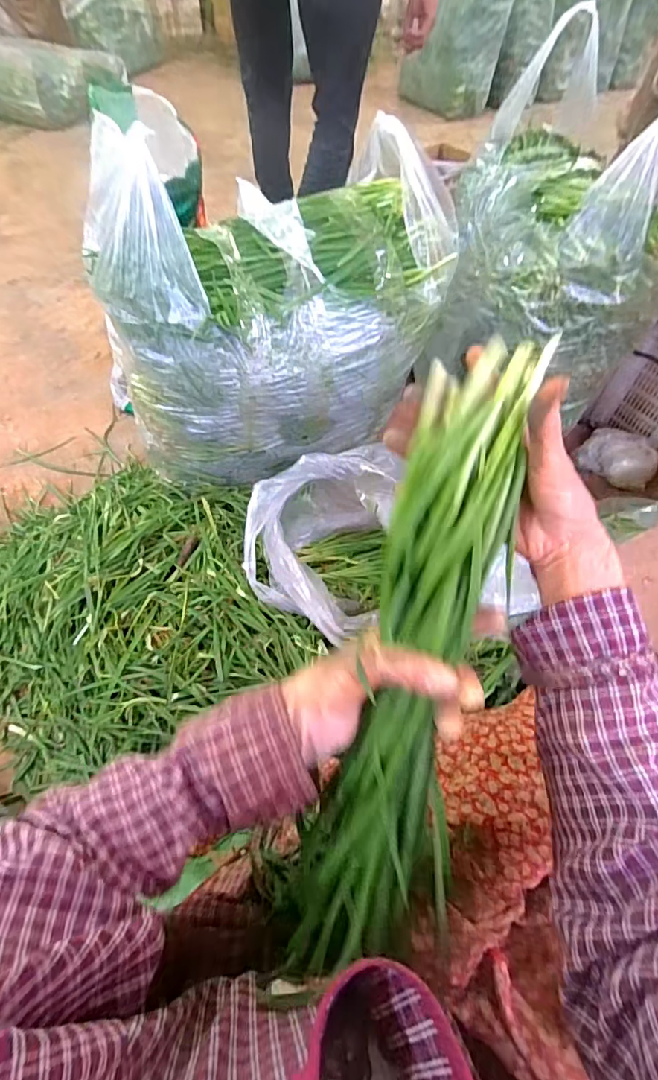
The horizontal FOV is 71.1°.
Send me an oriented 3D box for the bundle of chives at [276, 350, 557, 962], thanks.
[{"bbox_3d":[0.059,0.082,0.304,0.086,0.058,0.415,15,93,10],"label":"bundle of chives"}]

